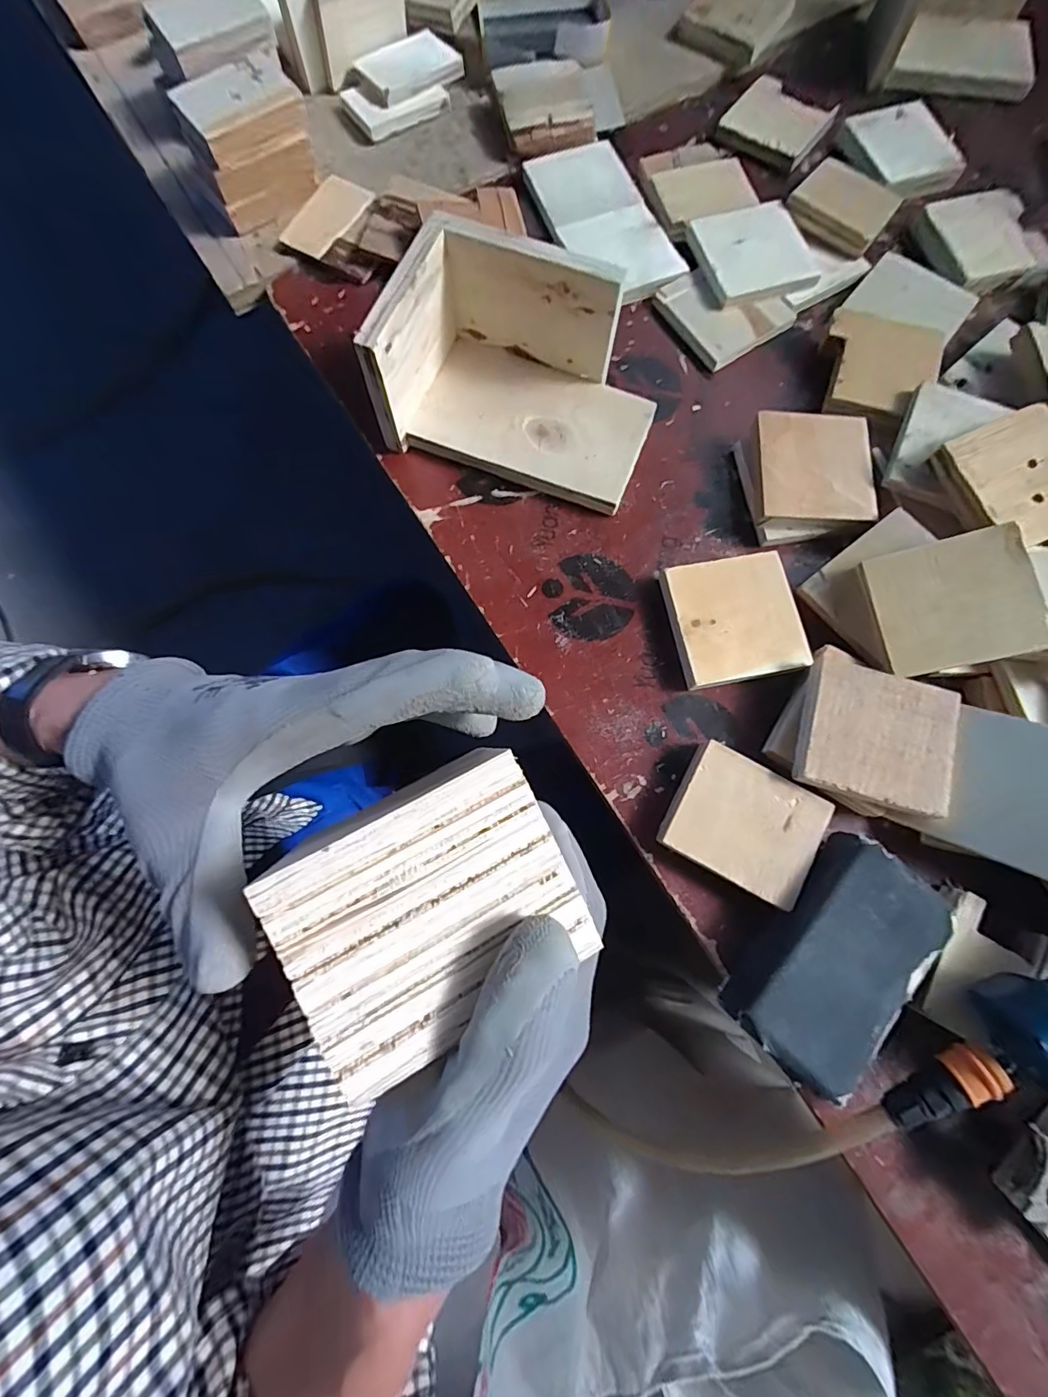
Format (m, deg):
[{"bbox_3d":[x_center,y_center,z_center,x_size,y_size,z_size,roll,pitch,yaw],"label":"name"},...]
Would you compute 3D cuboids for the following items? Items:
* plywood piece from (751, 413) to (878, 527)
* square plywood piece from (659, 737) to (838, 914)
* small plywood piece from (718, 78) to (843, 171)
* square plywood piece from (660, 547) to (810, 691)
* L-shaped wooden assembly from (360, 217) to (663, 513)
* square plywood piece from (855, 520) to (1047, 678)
[{"bbox_3d":[0.220,-0.175,0.383,0.086,0.012,0.089,0,78,1],"label":"plywood piece"},{"bbox_3d":[0.145,0.082,0.338,0.092,0.022,0.078,27,79,5],"label":"square plywood piece"},{"bbox_3d":[0.246,-0.560,0.491,0.085,0.013,0.079,38,79,6],"label":"small plywood piece"},{"bbox_3d":[0.154,-0.058,0.372,0.093,0.020,0.091,-12,78,-3],"label":"square plywood piece"},{"bbox_3d":[0.001,-0.239,0.371,0.192,0.091,0.126,17,78,3],"label":"L-shaped wooden assembly"},{"bbox_3d":[0.285,-0.064,0.335,0.089,0.005,0.085,-14,81,15],"label":"square plywood piece"}]

